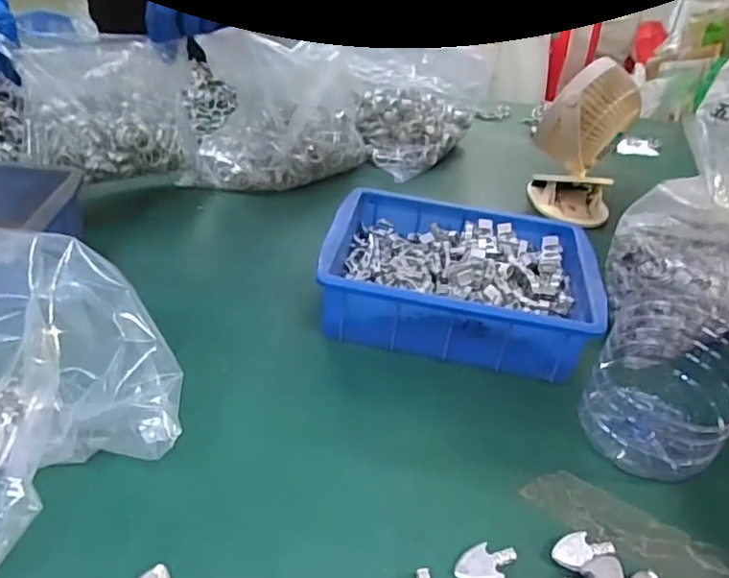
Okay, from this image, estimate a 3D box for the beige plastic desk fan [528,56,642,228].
[{"bbox_3d":[0.277,-0.182,0.723,0.114,0.175,0.078,26,40,22],"label":"beige plastic desk fan"}]

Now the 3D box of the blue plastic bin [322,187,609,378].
[{"bbox_3d":[0.088,-0.015,0.546,0.245,0.062,0.171,13,37,6],"label":"blue plastic bin"}]

